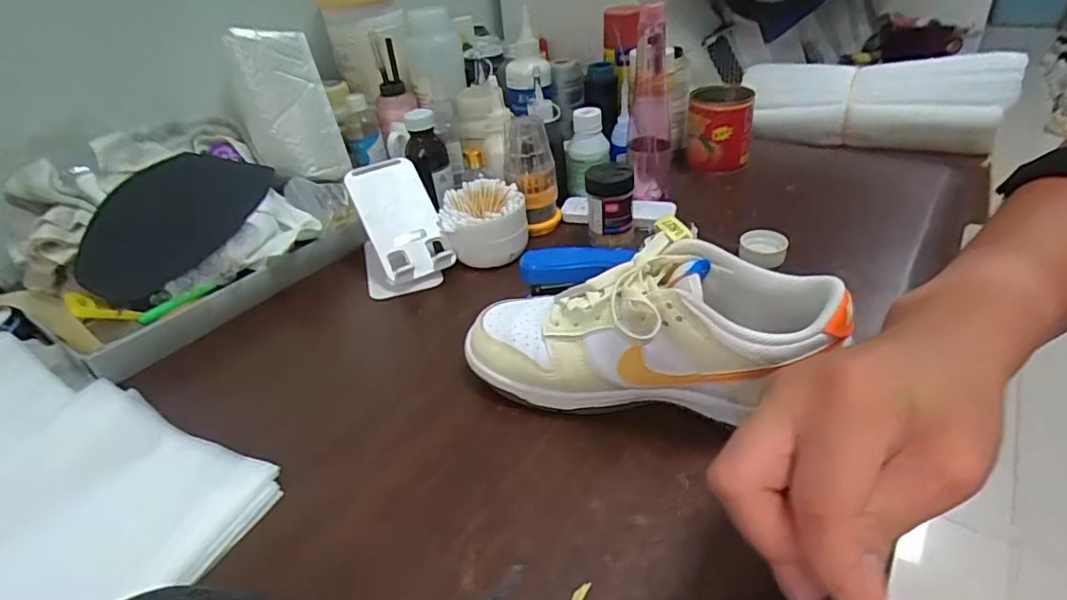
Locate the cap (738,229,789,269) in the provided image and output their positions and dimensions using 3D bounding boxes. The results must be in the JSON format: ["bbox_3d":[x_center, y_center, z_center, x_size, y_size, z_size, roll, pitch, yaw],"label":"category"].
[{"bbox_3d":[0.207,-0.045,0.517,0.039,0.020,0.040,-4,35,3],"label":"cap"}]

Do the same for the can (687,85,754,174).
[{"bbox_3d":[0.223,-0.205,0.680,0.076,0.078,0.084,7,38,19],"label":"can"}]

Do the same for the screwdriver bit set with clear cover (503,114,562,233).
[{"bbox_3d":[-0.002,-0.123,0.572,0.055,0.113,0.043,-8,35,-2],"label":"screwdriver bit set with clear cover"}]

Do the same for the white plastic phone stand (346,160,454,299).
[{"bbox_3d":[-0.129,-0.068,0.542,0.081,0.089,0.105,-19,37,-17],"label":"white plastic phone stand"}]

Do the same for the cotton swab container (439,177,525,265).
[{"bbox_3d":[-0.048,-0.072,0.554,0.083,0.065,0.069,-8,35,-2],"label":"cotton swab container"}]

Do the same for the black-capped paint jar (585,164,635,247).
[{"bbox_3d":[0.073,-0.090,0.549,0.045,0.078,0.037,-3,36,5],"label":"black-capped paint jar"}]

